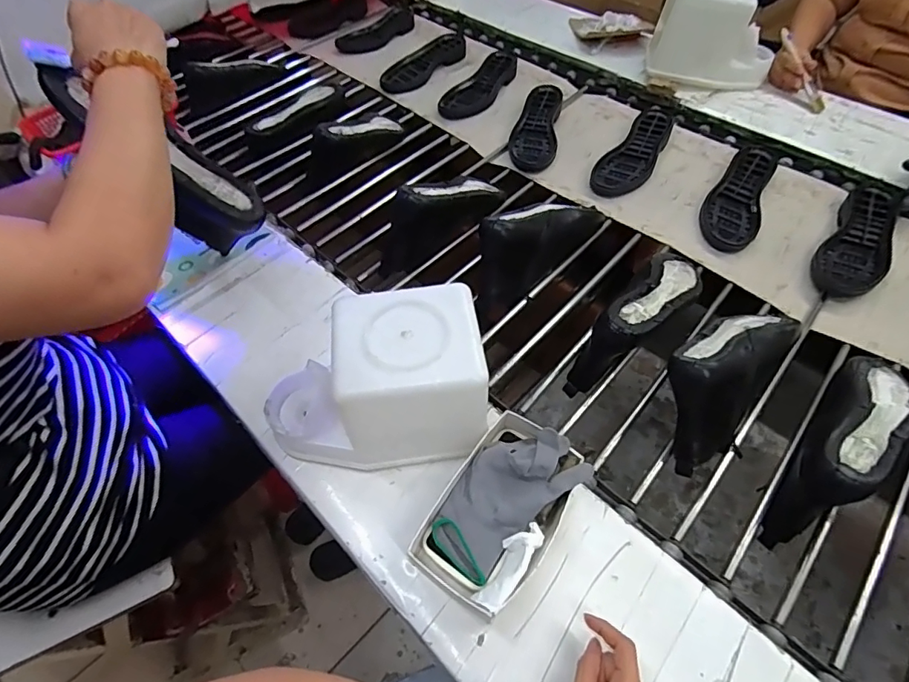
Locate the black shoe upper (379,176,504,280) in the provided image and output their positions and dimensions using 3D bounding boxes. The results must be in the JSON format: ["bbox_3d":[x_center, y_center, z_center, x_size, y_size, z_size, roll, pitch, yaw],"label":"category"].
[{"bbox_3d":[-0.023,-0.211,0.802,0.264,0.136,0.068,-39,63,-23],"label":"black shoe upper"}]

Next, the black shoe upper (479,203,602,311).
[{"bbox_3d":[0.131,-0.166,0.768,0.087,0.109,0.277,36,63,23],"label":"black shoe upper"}]

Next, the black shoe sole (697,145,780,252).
[{"bbox_3d":[0.515,-0.270,0.871,0.095,0.028,0.271,22,58,16],"label":"black shoe sole"}]

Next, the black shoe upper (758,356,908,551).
[{"bbox_3d":[0.474,0.109,0.572,0.303,0.105,0.087,-36,62,-21],"label":"black shoe upper"}]

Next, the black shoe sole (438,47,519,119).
[{"bbox_3d":[0.072,-0.610,1.137,0.103,0.022,0.302,25,59,18],"label":"black shoe sole"}]

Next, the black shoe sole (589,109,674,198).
[{"bbox_3d":[0.359,-0.376,0.954,0.095,0.025,0.266,28,60,20],"label":"black shoe sole"}]

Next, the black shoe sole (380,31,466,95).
[{"bbox_3d":[-0.076,-0.694,1.197,0.107,0.028,0.288,33,62,22],"label":"black shoe sole"}]

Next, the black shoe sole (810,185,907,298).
[{"bbox_3d":[0.678,-0.173,0.798,0.093,0.037,0.270,32,62,22],"label":"black shoe sole"}]

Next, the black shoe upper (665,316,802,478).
[{"bbox_3d":[0.353,0.041,0.619,0.259,0.112,0.113,-36,62,-21],"label":"black shoe upper"}]

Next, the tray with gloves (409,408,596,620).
[{"bbox_3d":[0.049,0.174,0.502,0.113,0.070,0.181,32,62,21],"label":"tray with gloves"}]

